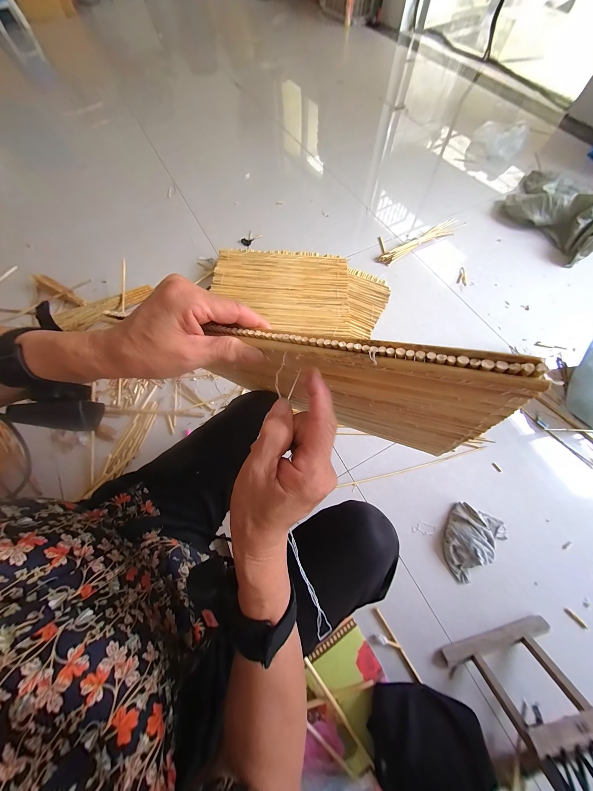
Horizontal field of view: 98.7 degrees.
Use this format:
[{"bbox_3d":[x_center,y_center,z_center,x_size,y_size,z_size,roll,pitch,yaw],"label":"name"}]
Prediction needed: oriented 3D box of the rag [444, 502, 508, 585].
[{"bbox_3d":[0.503,0.408,0.733,0.204,0.063,0.140,-38,72,-15],"label":"rag"}]

